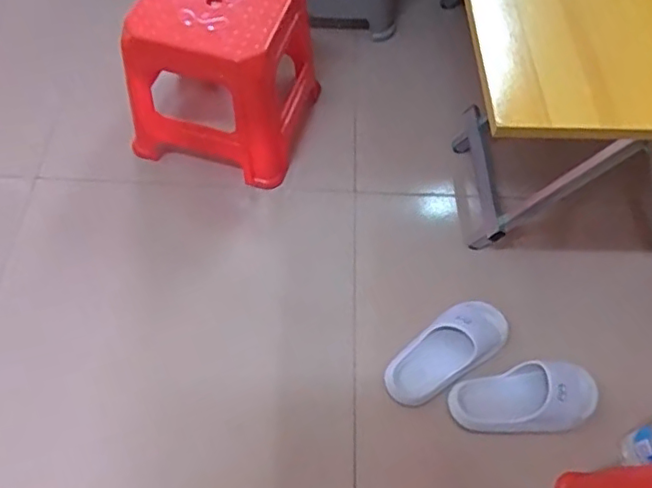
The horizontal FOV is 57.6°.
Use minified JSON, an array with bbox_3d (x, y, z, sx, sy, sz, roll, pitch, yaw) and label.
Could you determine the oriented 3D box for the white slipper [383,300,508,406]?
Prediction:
[{"bbox_3d":[0.193,0.171,0.949,0.227,0.061,0.094,-31,64,-19],"label":"white slipper"}]

